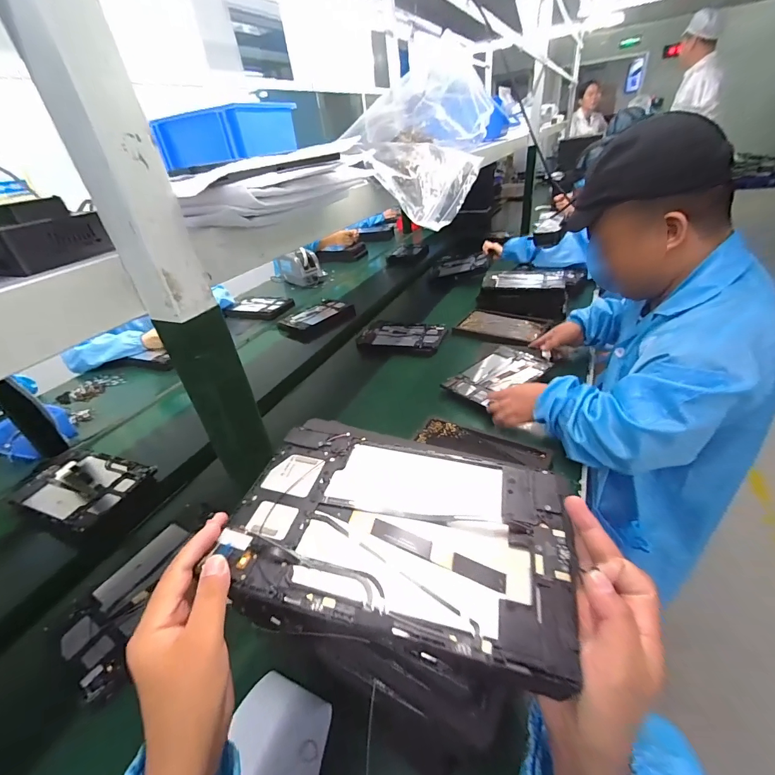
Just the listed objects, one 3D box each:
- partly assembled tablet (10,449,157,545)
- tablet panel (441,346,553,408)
[{"bbox_3d":[-0.589,0.196,0.717,0.254,0.030,0.154,10,38,22],"label":"partly assembled tablet"},{"bbox_3d":[0.255,-0.029,0.856,0.240,0.025,0.147,-27,40,-27],"label":"tablet panel"}]

